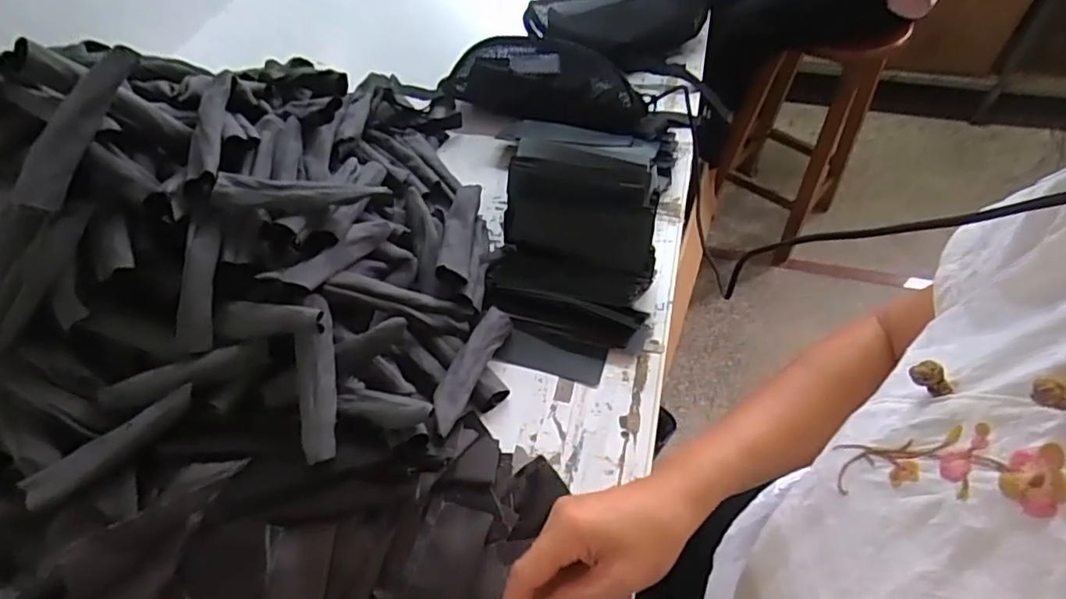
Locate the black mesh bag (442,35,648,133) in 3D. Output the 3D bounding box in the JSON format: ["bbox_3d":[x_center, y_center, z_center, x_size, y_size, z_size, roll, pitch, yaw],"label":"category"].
[{"bbox_3d":[0.009,-0.302,0.827,0.298,0.082,0.112,11,54,10],"label":"black mesh bag"}]

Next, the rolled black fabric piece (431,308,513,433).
[{"bbox_3d":[-0.060,0.063,0.579,0.030,0.031,0.149,16,55,14],"label":"rolled black fabric piece"}]

